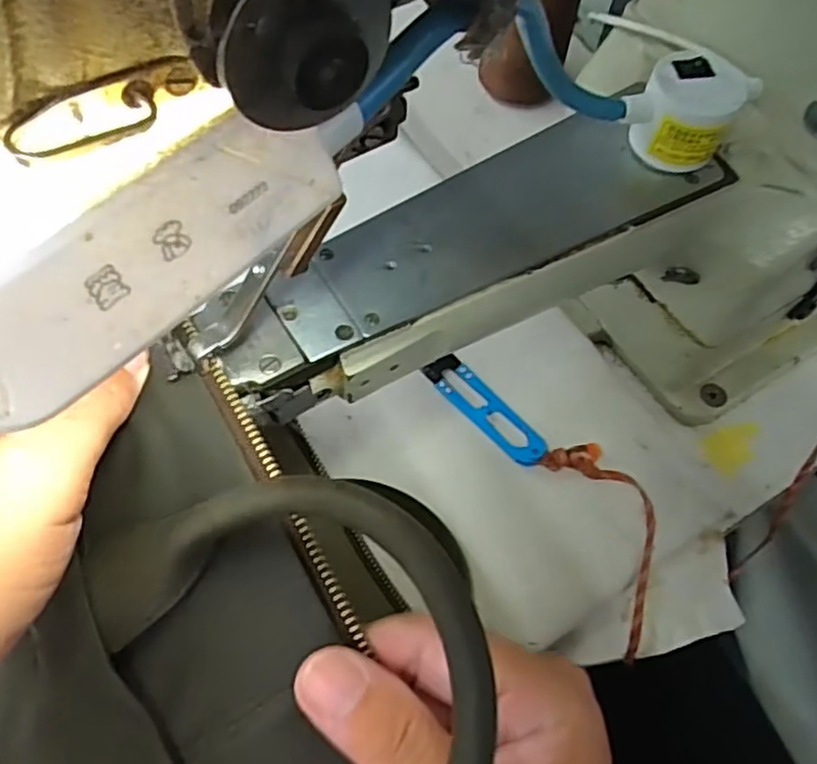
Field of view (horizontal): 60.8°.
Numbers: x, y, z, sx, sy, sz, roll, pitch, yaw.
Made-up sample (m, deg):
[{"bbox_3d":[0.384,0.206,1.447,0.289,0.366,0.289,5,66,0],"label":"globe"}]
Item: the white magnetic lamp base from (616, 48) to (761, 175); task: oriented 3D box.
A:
[{"bbox_3d":[0.111,-0.109,0.278,0.041,0.032,0.037,26,64,12],"label":"white magnetic lamp base"}]

